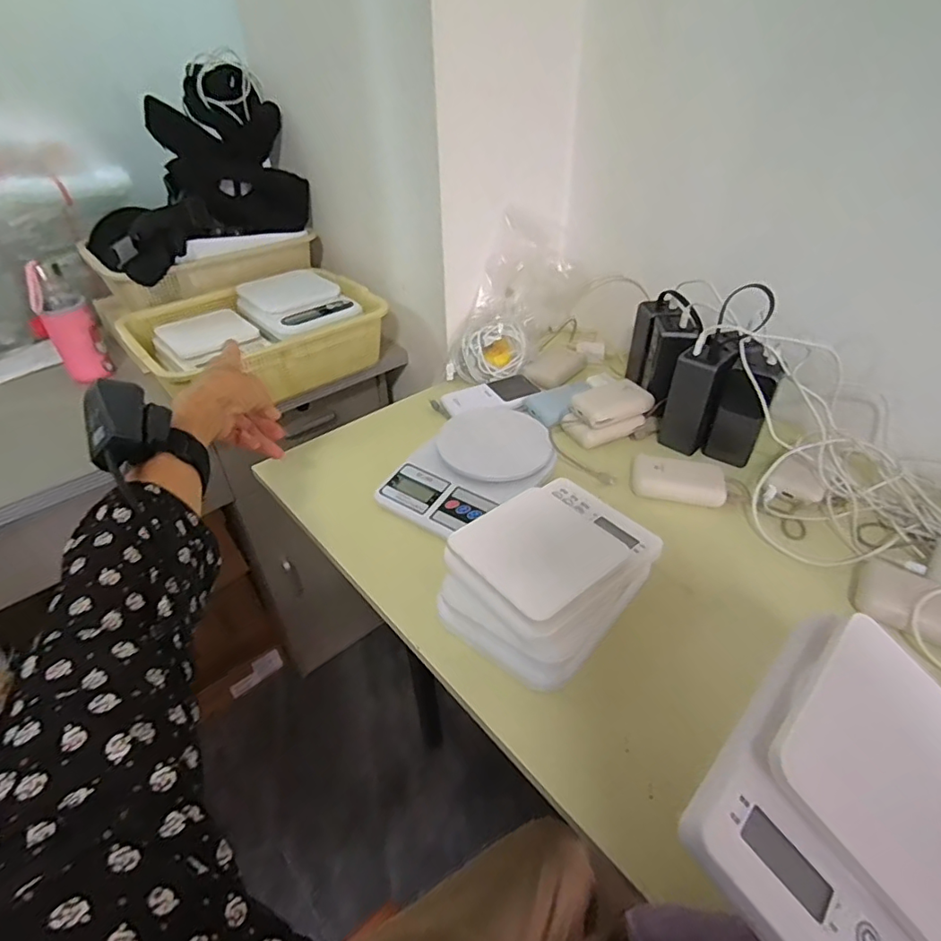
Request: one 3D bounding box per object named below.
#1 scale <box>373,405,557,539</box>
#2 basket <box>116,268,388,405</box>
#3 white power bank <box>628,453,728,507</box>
[{"bbox_3d":[0.006,-0.005,0.646,0.140,0.038,0.205,27,47,29],"label":"scale"},{"bbox_3d":[-0.335,-0.214,0.859,0.346,0.110,0.211,-23,44,-24],"label":"basket"},{"bbox_3d":[0.239,0.011,0.623,0.102,0.026,0.060,11,41,14],"label":"white power bank"}]

